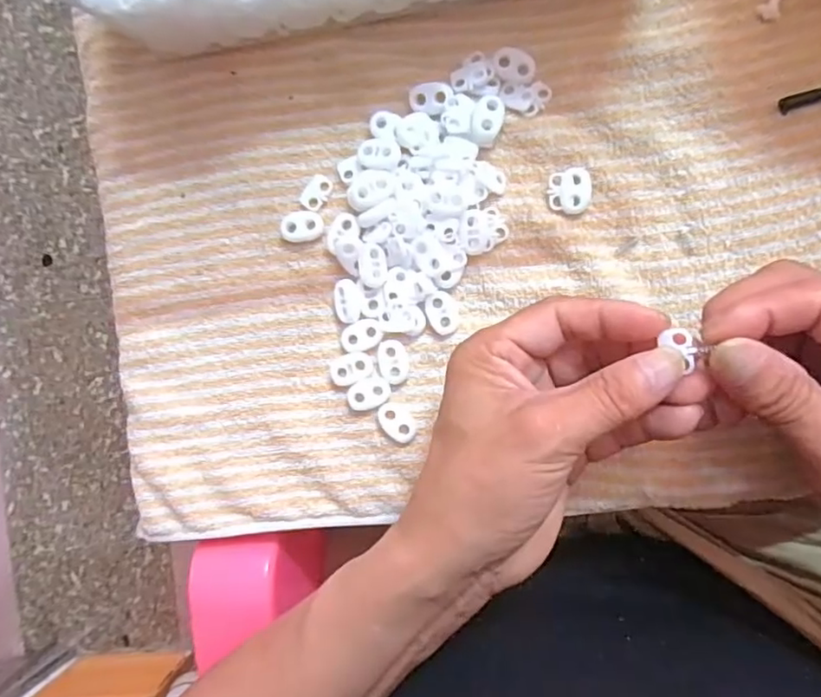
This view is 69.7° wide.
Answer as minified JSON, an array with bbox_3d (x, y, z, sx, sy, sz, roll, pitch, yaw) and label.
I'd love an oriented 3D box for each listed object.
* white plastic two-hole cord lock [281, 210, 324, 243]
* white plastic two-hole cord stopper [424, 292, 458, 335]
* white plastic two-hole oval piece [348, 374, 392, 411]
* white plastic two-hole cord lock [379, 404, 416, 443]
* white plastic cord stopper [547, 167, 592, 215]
[{"bbox_3d":[-0.057,-0.064,0.309,0.022,0.006,0.016,-7,89,7],"label":"white plastic two-hole cord lock"},{"bbox_3d":[0.016,-0.018,0.299,0.014,0.004,0.022,-27,87,6],"label":"white plastic two-hole cord stopper"},{"bbox_3d":[-0.022,0.023,0.303,0.023,0.004,0.015,-30,86,6],"label":"white plastic two-hole oval piece"},{"bbox_3d":[-0.006,0.038,0.303,0.022,0.007,0.015,40,94,5],"label":"white plastic two-hole cord lock"},{"bbox_3d":[0.080,-0.079,0.294,0.021,0.004,0.022,10,91,7],"label":"white plastic cord stopper"}]

